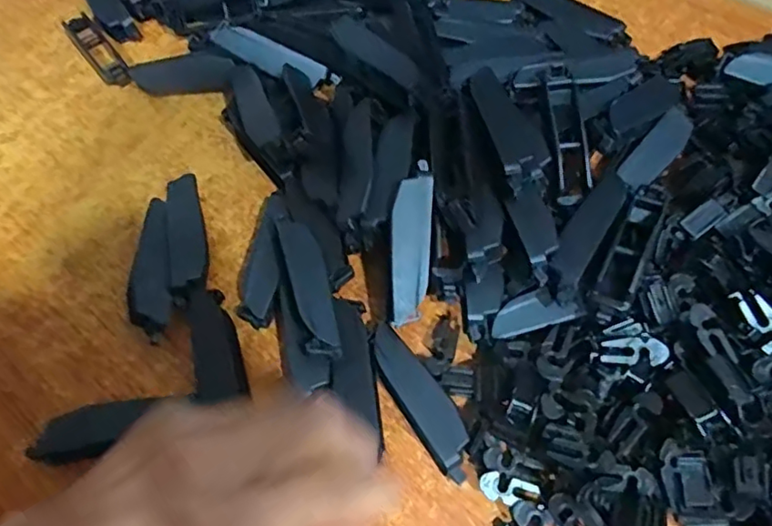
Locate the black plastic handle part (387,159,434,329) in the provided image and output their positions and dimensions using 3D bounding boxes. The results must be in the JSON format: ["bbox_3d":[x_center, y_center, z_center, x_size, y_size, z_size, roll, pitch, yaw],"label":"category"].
[{"bbox_3d":[0.011,-0.009,0.266,0.020,0.008,0.073,5,86,7],"label":"black plastic handle part"}]

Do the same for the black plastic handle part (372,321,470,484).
[{"bbox_3d":[0.015,0.060,0.257,0.020,0.018,0.070,-31,64,-12],"label":"black plastic handle part"}]

